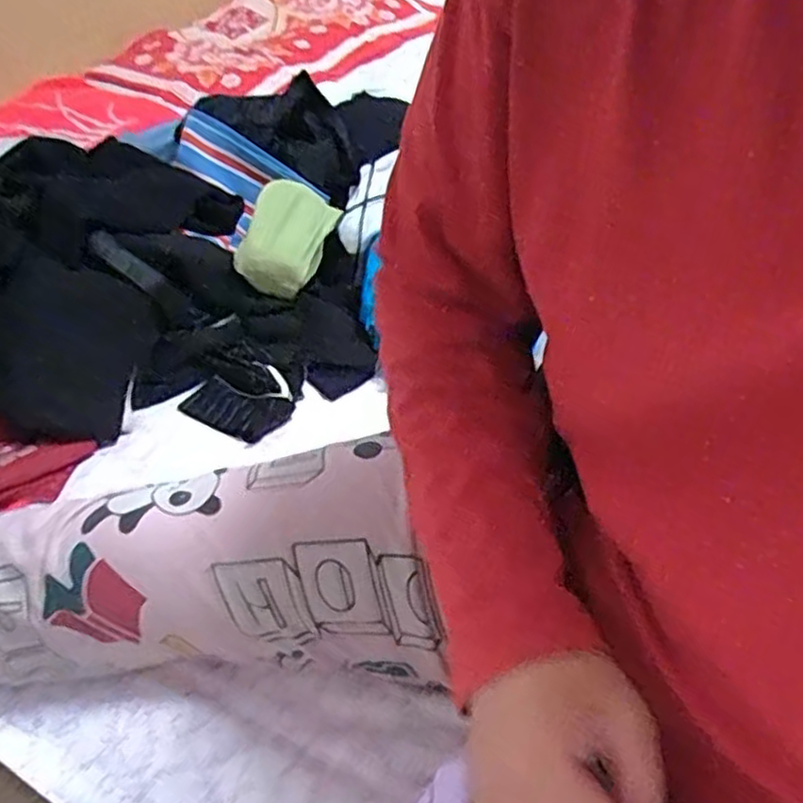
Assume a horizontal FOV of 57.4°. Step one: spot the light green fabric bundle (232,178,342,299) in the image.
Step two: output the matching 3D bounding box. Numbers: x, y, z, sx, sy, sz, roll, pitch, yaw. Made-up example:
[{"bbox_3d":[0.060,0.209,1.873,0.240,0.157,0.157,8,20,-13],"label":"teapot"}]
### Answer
[{"bbox_3d":[-0.126,-0.178,0.788,0.081,0.055,0.170,5,44,10],"label":"light green fabric bundle"}]

